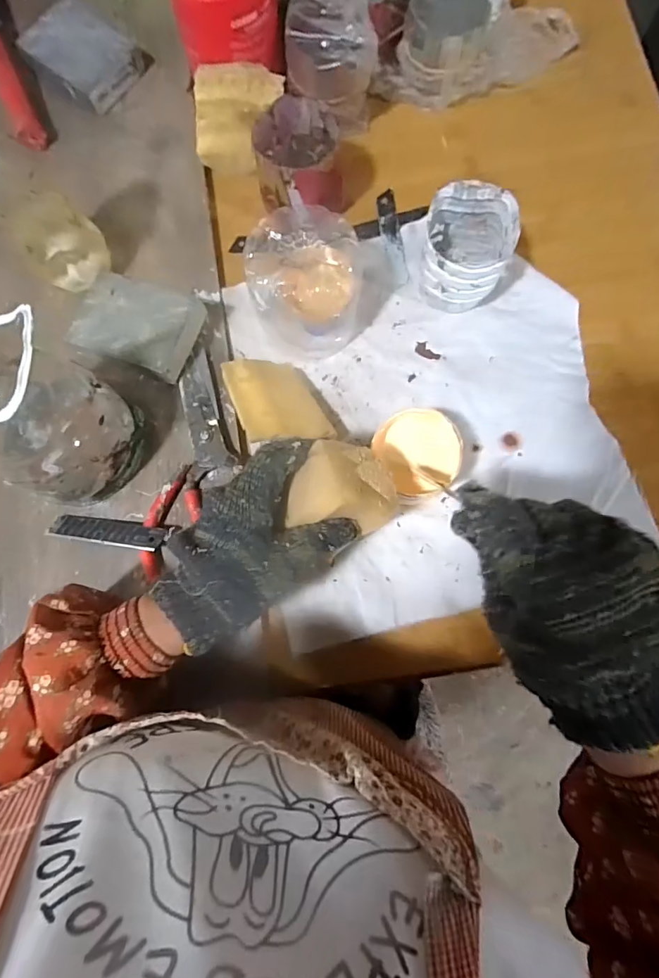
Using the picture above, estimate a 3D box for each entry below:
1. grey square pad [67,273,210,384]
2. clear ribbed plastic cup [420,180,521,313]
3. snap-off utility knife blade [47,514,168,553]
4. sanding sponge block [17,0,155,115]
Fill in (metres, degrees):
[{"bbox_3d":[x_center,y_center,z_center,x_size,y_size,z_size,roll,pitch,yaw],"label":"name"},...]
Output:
[{"bbox_3d":[-0.159,-0.135,0.390,0.099,0.022,0.068,21,84,15],"label":"grey square pad"},{"bbox_3d":[0.108,-0.189,0.381,0.068,0.076,0.066,-1,77,3],"label":"clear ribbed plastic cup"},{"bbox_3d":[-0.175,0.033,0.376,0.098,0.006,0.022,6,67,11],"label":"snap-off utility knife blade"},{"bbox_3d":[-0.236,-0.417,0.454,0.104,0.028,0.074,35,83,7],"label":"sanding sponge block"}]

